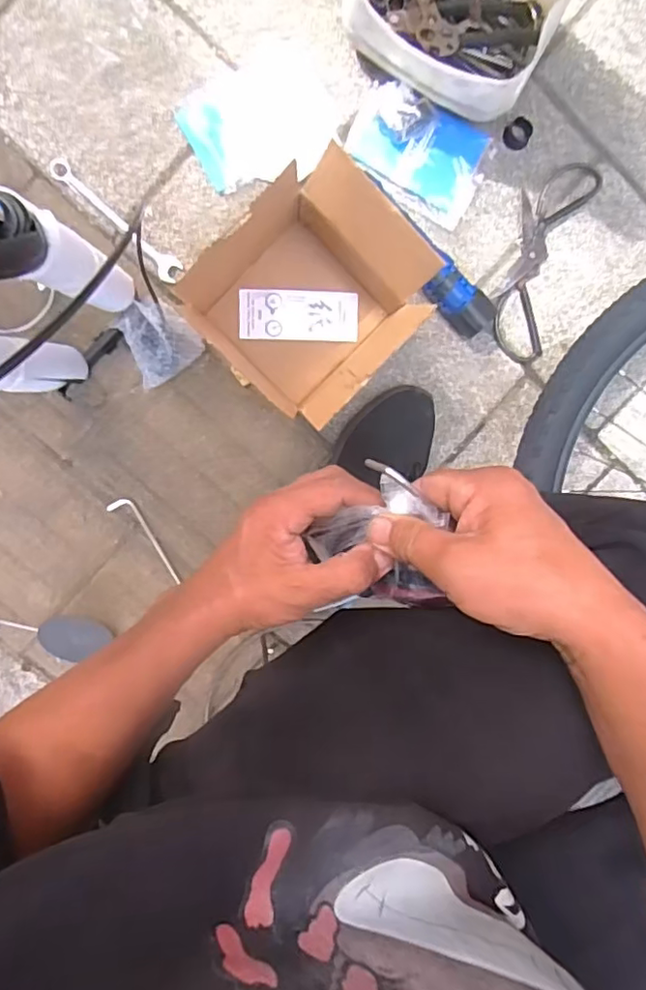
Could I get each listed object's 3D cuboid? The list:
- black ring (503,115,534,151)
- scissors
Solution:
[{"bbox_3d":[0.238,-0.440,0.727,0.033,0.023,0.030,-1,99,-3],"label":"black ring"},{"bbox_3d":[0.274,-0.298,0.753,0.085,0.013,0.241,15,98,-6],"label":"scissors"}]

